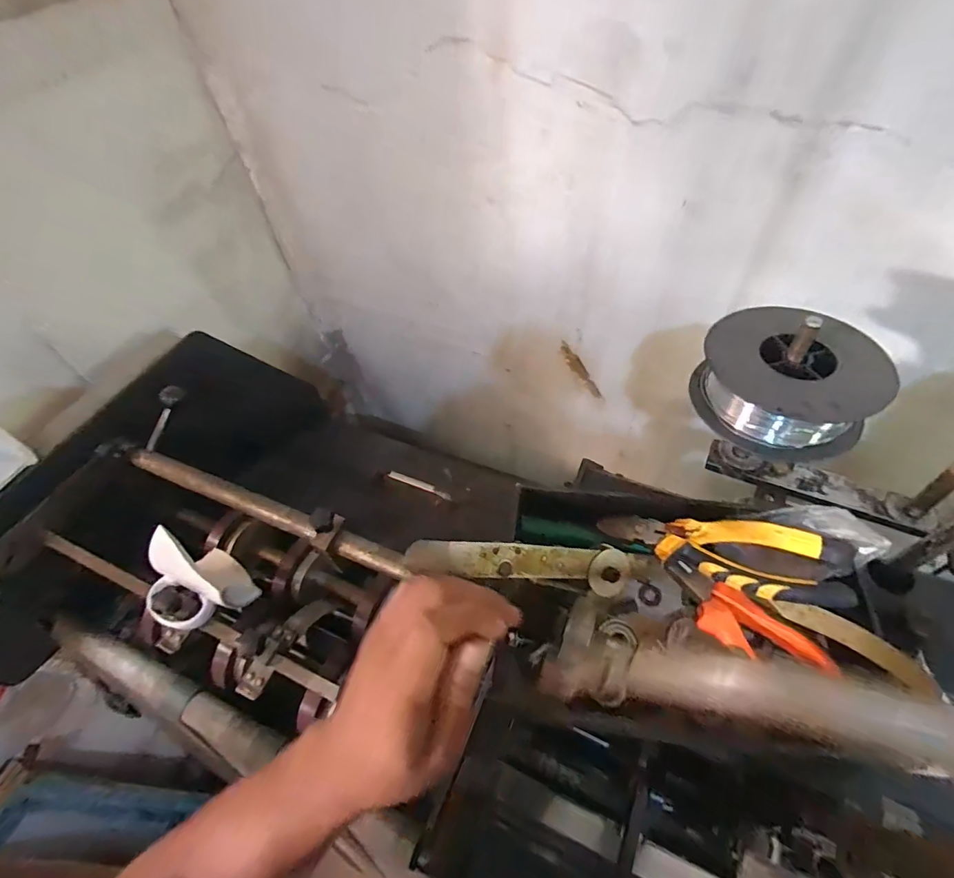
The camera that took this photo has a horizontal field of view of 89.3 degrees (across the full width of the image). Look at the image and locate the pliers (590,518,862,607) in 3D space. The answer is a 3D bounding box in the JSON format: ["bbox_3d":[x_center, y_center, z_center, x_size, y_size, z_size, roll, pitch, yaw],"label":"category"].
[{"bbox_3d":[0.164,0.077,0.325,0.149,0.029,0.052,11,55,13],"label":"pliers"}]

